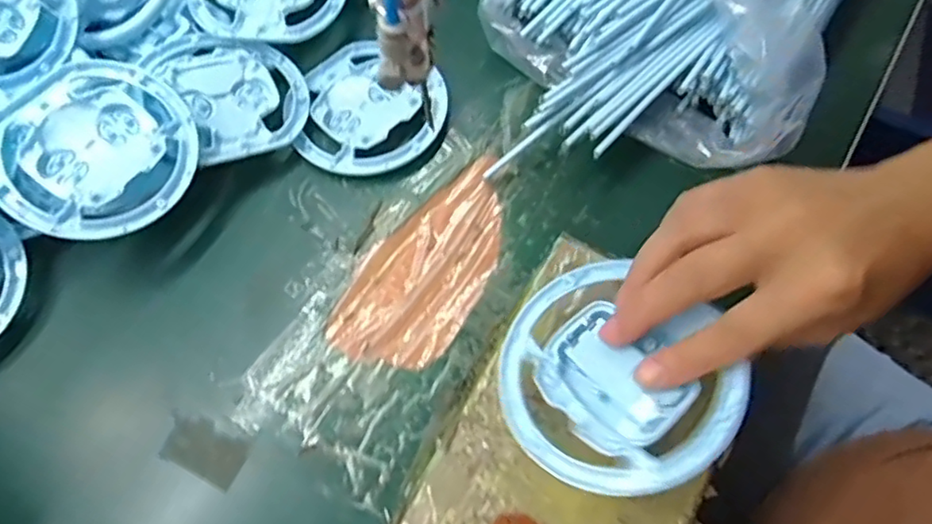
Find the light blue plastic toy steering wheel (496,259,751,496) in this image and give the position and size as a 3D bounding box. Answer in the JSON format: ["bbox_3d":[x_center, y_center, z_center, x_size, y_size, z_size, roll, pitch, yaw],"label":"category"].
[{"bbox_3d":[0.063,0.055,0.277,0.097,0.023,0.097,-10,53,14],"label":"light blue plastic toy steering wheel"}]

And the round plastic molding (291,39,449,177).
[{"bbox_3d":[-0.064,-0.099,0.404,0.092,0.015,0.095,0,66,0],"label":"round plastic molding"}]

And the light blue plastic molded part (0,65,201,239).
[{"bbox_3d":[-0.206,-0.062,0.344,0.103,0.013,0.103,4,74,-14],"label":"light blue plastic molded part"}]

